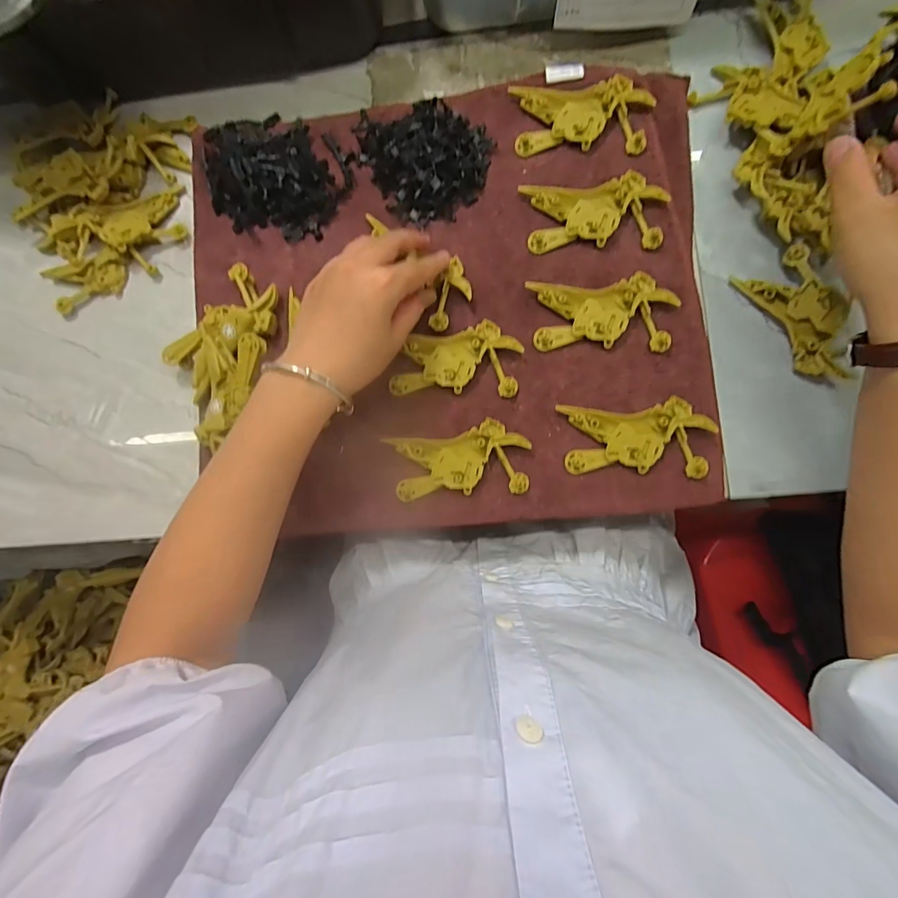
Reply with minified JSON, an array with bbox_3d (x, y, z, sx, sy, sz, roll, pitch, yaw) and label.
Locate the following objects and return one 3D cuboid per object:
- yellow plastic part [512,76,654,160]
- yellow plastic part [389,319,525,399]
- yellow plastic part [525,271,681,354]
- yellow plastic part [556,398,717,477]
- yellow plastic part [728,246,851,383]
[{"bbox_3d":[0.100,-0.254,0.332,0.100,0.014,0.049,3,87,5],"label":"yellow plastic part"},{"bbox_3d":[0.005,-0.067,0.328,0.094,0.011,0.051,2,86,5],"label":"yellow plastic part"},{"bbox_3d":[0.113,-0.099,0.321,0.099,0.011,0.054,-3,86,5],"label":"yellow plastic part"},{"bbox_3d":[0.134,-0.008,0.313,0.100,0.013,0.052,2,87,5],"label":"yellow plastic part"},{"bbox_3d":[0.254,-0.095,0.309,0.042,0.020,0.095,-28,84,3],"label":"yellow plastic part"}]

